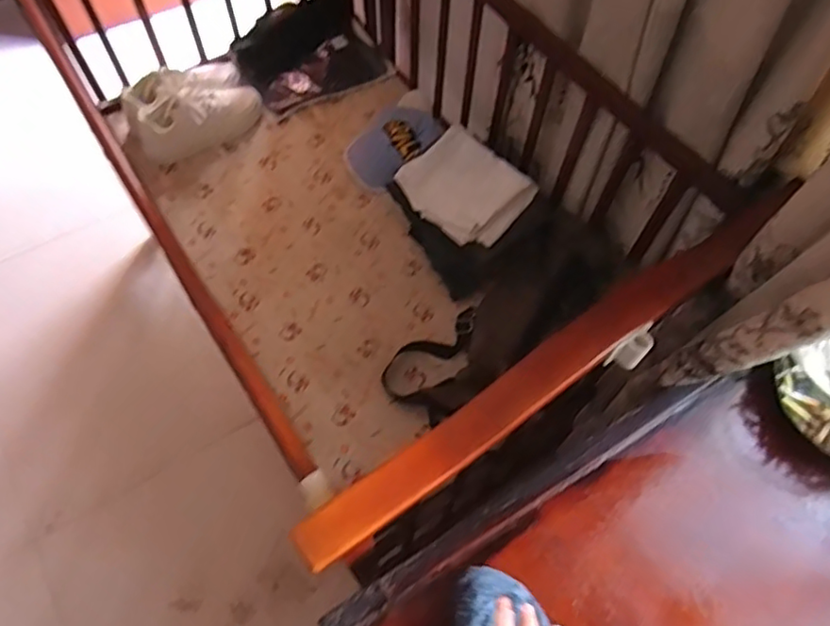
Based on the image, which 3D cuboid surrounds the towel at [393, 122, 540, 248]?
[{"bbox_3d":[0.094,-0.247,1.179,0.240,0.030,0.178,39,88,21],"label":"towel"}]

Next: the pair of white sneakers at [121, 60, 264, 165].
[{"bbox_3d":[-0.500,-0.473,1.337,0.280,0.102,0.210,-31,67,-16],"label":"pair of white sneakers"}]

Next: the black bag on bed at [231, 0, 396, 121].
[{"bbox_3d":[-0.254,-0.620,1.453,0.312,0.088,0.265,-31,67,-16],"label":"black bag on bed"}]

